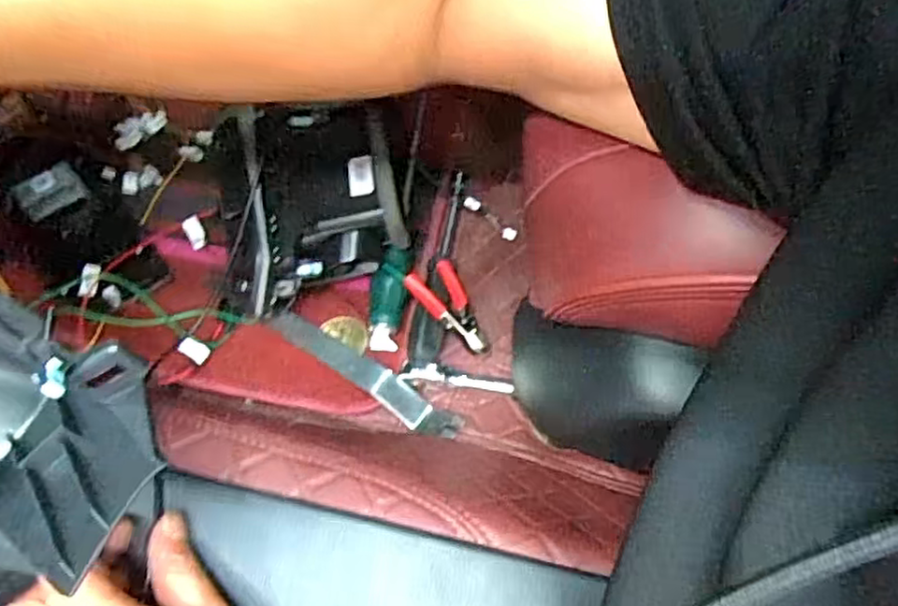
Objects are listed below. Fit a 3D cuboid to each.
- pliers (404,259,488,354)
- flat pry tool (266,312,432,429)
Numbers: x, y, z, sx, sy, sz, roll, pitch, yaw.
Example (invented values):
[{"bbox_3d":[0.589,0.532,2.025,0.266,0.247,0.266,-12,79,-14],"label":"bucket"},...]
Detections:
[{"bbox_3d":[0.000,0.006,0.487,0.038,0.012,0.074,-25,81,-32],"label":"pliers"},{"bbox_3d":[-0.073,0.044,0.484,0.135,0.011,0.022,34,71,12],"label":"flat pry tool"}]

